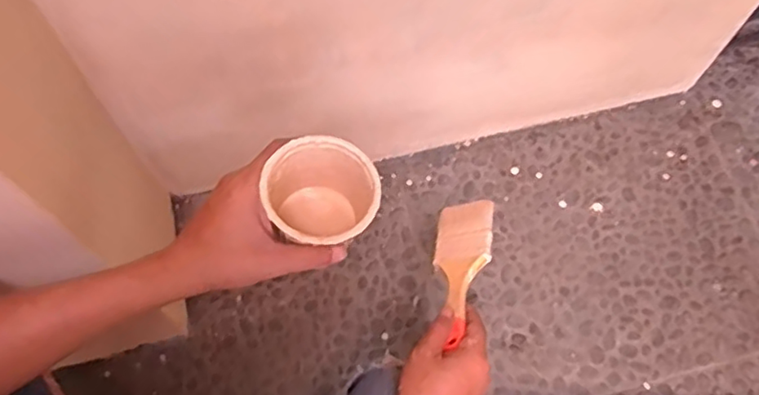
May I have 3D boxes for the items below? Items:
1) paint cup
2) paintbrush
[{"bbox_3d":[-0.045,0.007,0.498,0.084,0.089,0.082,0,67,0],"label":"paint cup"},{"bbox_3d":[0.082,0.072,0.633,0.062,0.012,0.178,-9,41,25],"label":"paintbrush"}]

